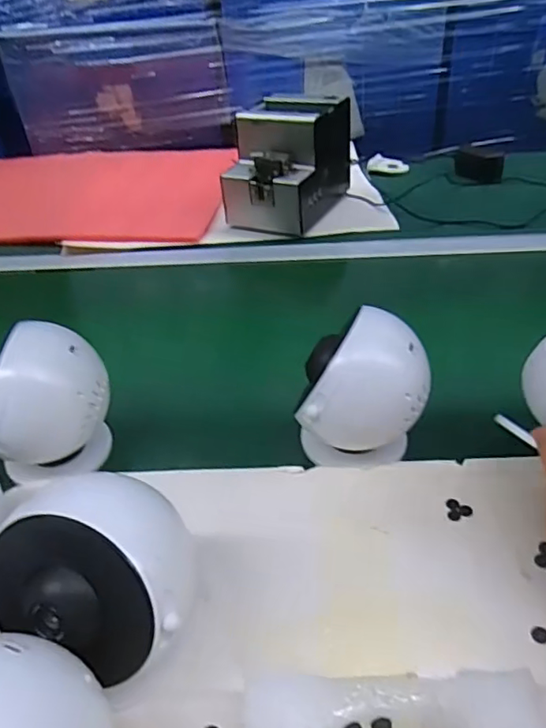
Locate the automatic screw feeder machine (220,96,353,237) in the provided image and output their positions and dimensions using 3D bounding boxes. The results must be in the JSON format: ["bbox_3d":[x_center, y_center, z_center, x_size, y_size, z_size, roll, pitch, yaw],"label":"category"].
[{"bbox_3d":[0.023,-0.302,0.835,0.129,0.135,0.192,15,42,23],"label":"automatic screw feeder machine"}]

